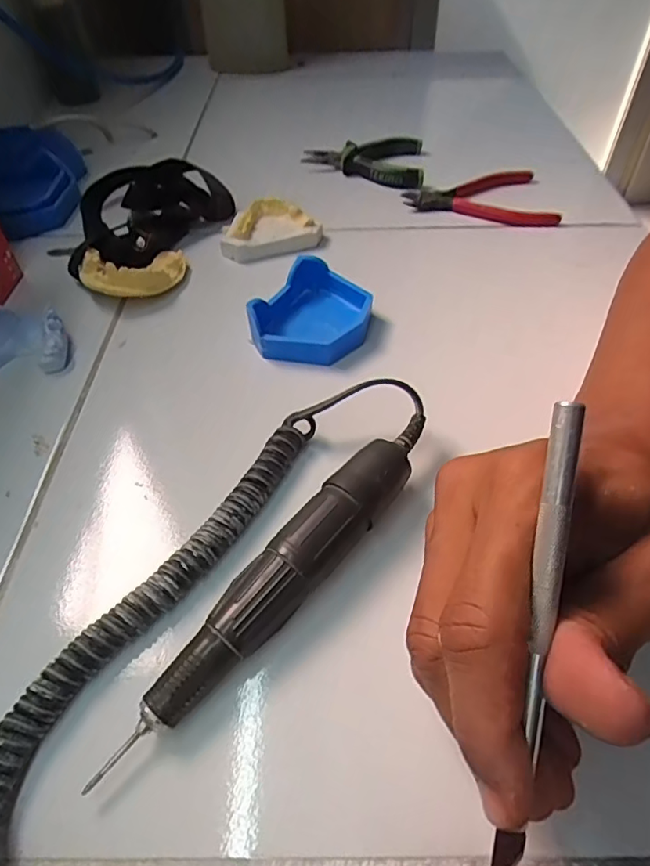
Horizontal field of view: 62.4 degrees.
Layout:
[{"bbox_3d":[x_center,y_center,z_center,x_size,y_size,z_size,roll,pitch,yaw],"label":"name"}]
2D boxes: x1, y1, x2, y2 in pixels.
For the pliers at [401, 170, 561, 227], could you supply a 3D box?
[{"bbox_3d":[0.131,-0.204,0.466,0.118,0.020,0.086,-3,48,-1],"label":"pliers"}]

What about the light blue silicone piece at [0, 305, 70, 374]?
[{"bbox_3d":[-0.187,-0.058,0.329,0.056,0.022,0.039,-3,48,-1],"label":"light blue silicone piece"}]

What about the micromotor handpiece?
[{"bbox_3d":[-0.014,0.054,0.221,0.027,0.023,0.181,31,56,26],"label":"micromotor handpiece"}]

